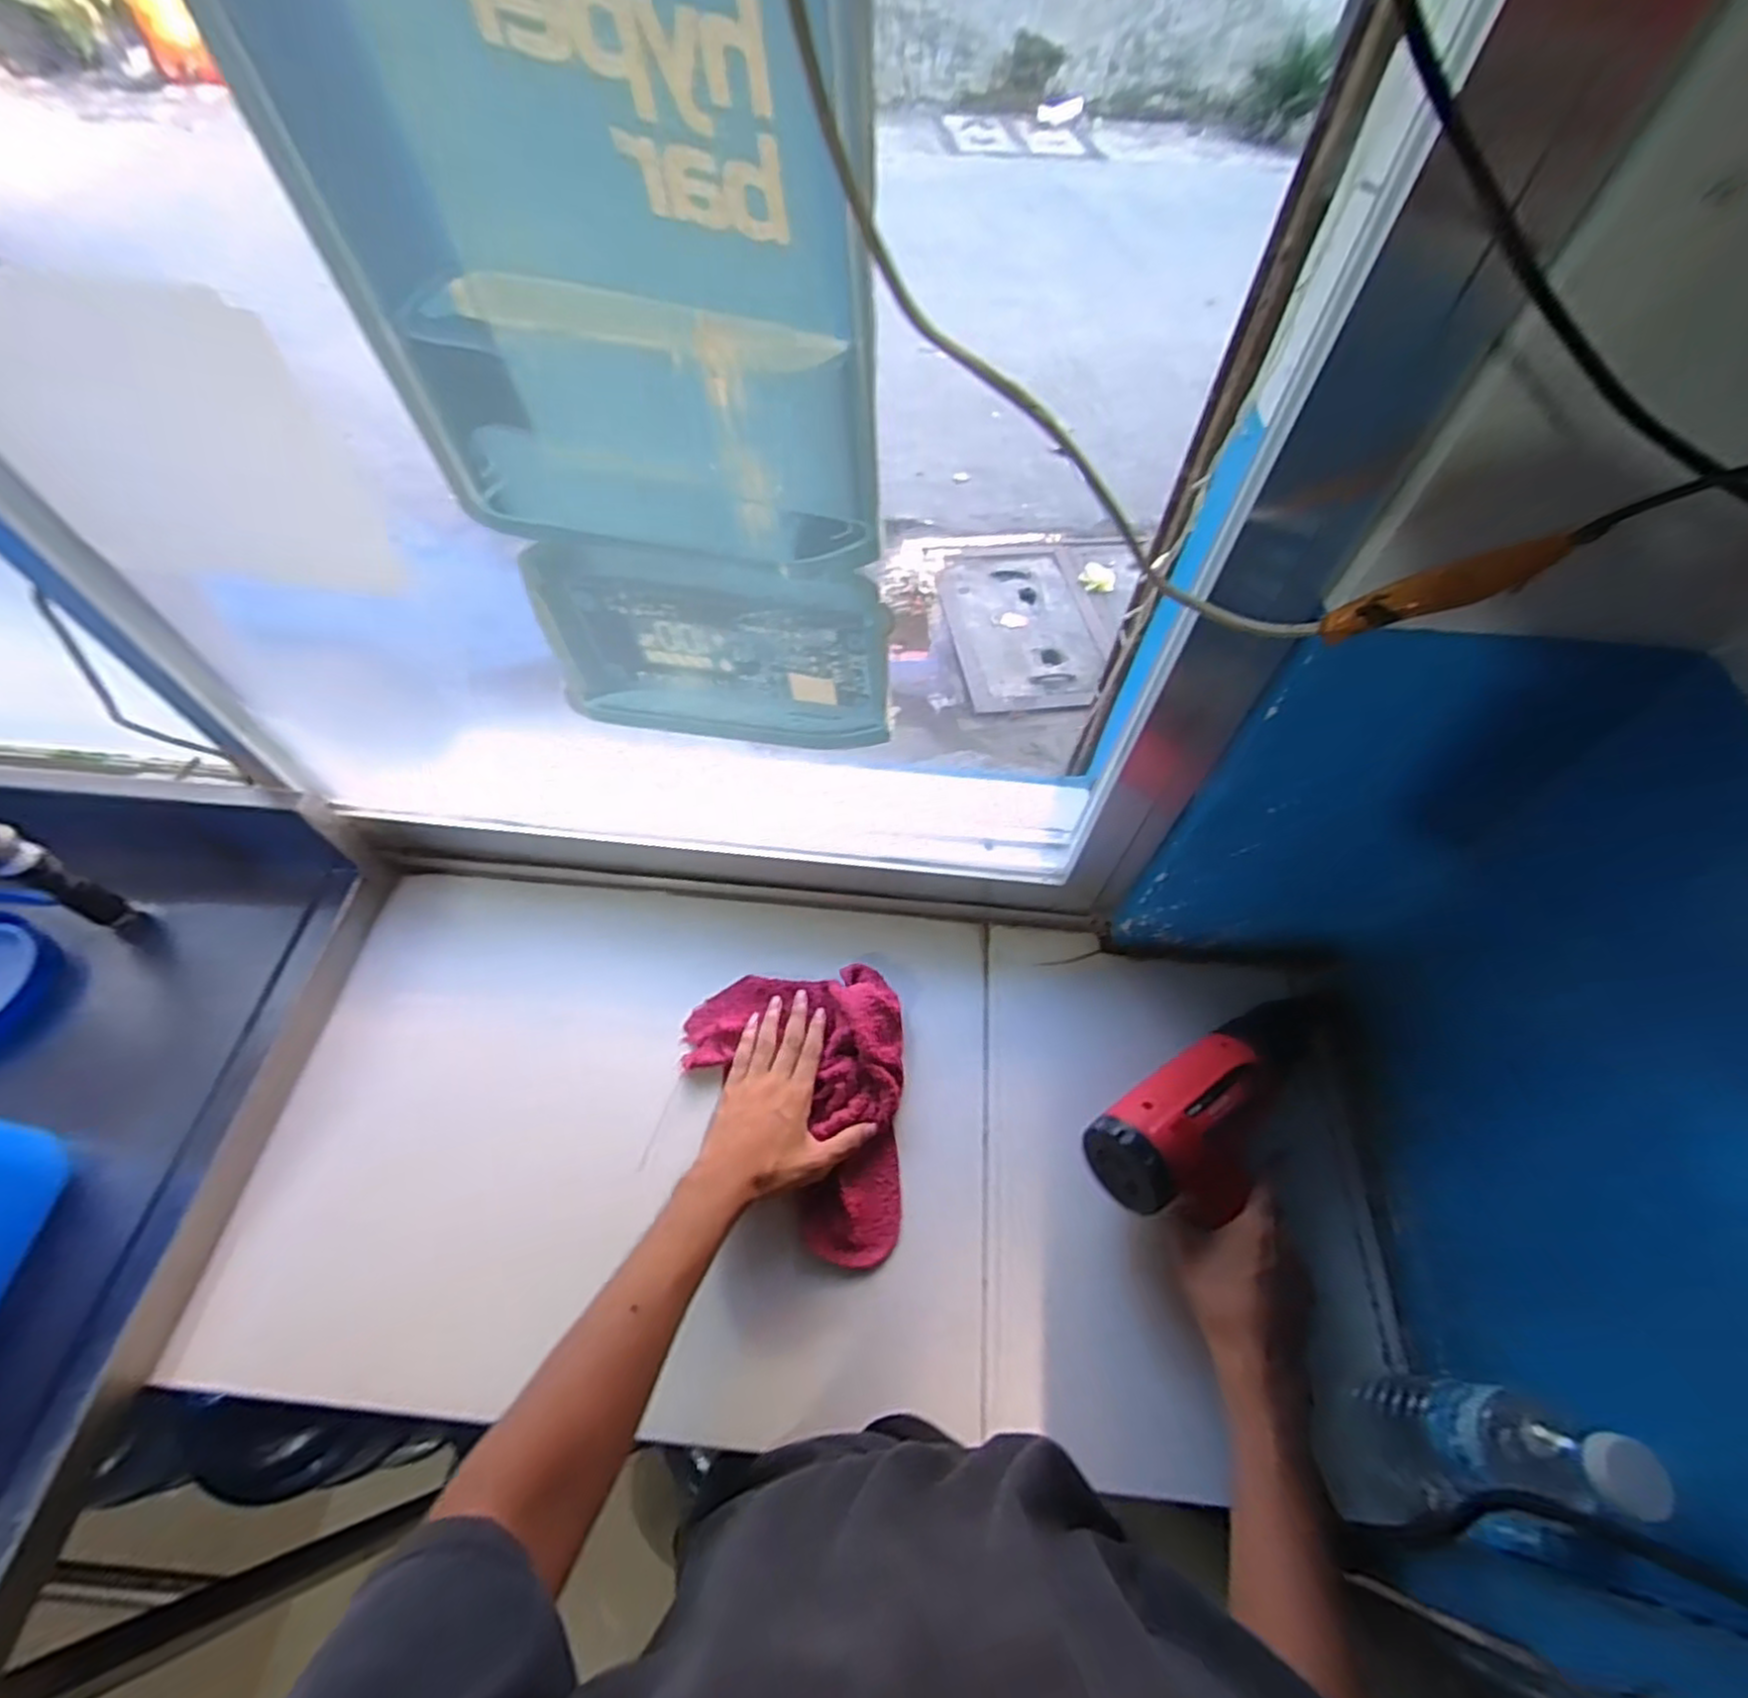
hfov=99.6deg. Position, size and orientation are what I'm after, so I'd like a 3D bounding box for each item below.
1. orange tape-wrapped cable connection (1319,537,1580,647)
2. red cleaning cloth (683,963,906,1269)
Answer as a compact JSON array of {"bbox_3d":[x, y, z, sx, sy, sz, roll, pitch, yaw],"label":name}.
[{"bbox_3d":[0.248,-0.113,0.326,0.087,0.018,0.018,-15,47,39],"label":"orange tape-wrapped cable connection"},{"bbox_3d":[-0.068,0.204,0.603,0.185,0.039,0.226,2,57,-1],"label":"red cleaning cloth"}]

